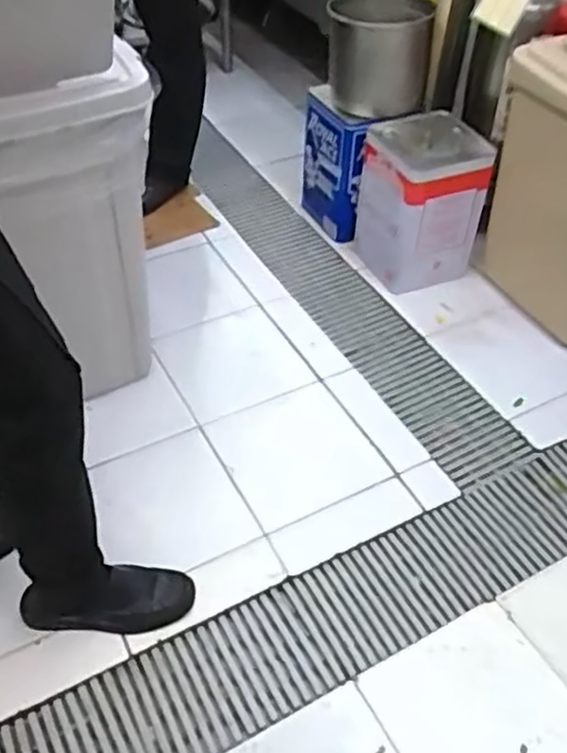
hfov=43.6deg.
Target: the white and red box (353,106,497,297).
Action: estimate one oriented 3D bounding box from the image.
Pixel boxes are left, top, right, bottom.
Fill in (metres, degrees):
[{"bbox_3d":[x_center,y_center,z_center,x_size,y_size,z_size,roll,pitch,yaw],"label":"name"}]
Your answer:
[{"bbox_3d":[0.325,-0.418,1.721,0.198,0.356,0.243,-18,49,-19],"label":"white and red box"}]

